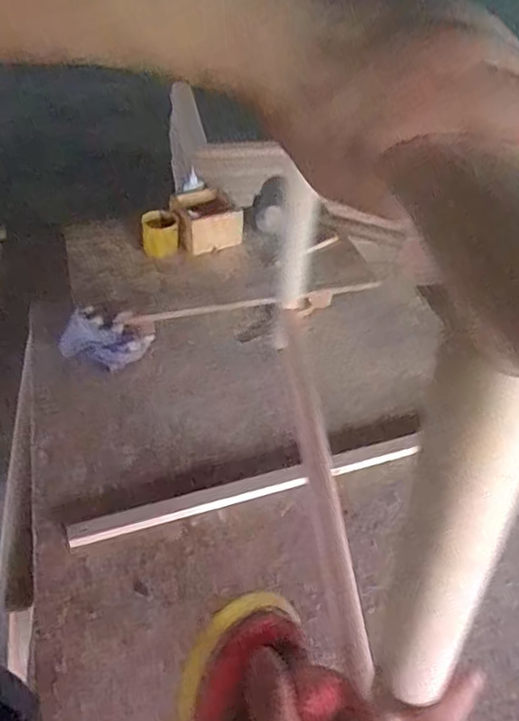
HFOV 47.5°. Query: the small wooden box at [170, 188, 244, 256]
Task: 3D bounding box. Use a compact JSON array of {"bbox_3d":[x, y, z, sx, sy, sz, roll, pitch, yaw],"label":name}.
[{"bbox_3d":[-0.121,-0.301,1.273,0.133,0.087,0.126,-20,47,-24],"label":"small wooden box"}]

